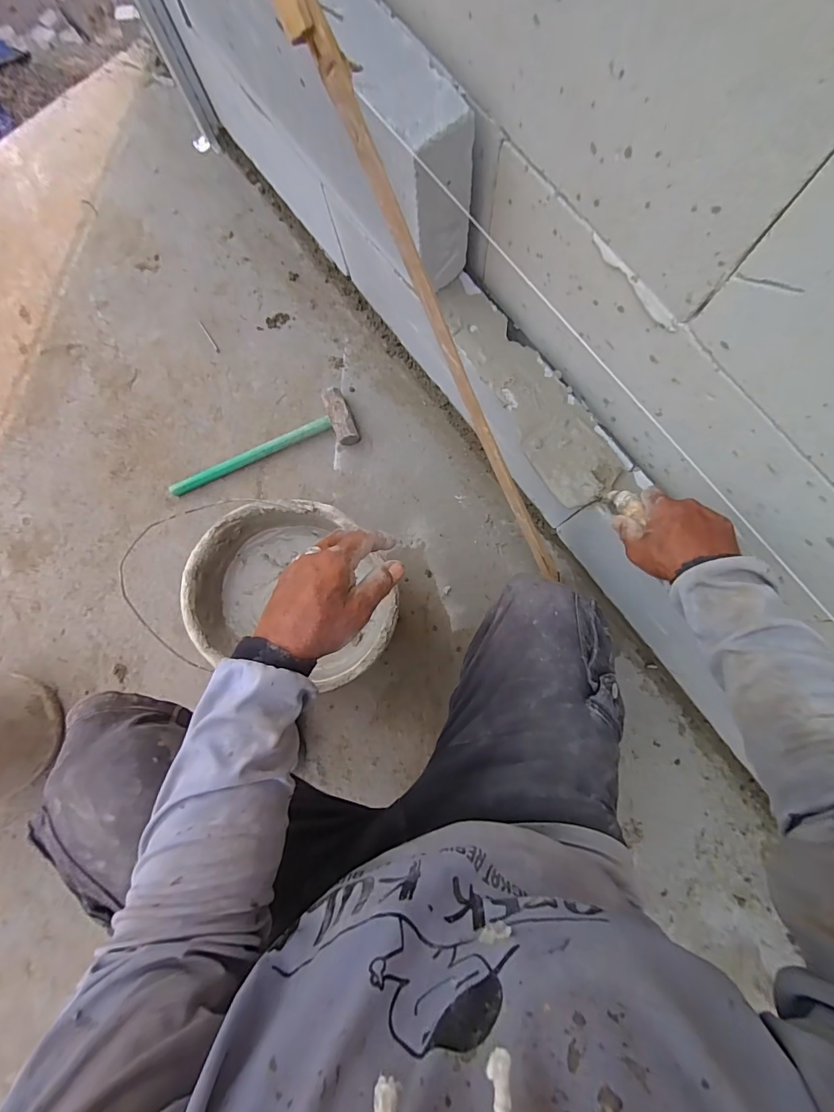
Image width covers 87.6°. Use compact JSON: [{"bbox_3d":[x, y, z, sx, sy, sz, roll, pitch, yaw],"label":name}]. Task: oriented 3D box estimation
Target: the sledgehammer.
[{"bbox_3d":[-0.285,-0.193,0.803,0.356,0.042,0.100,-22,81,1],"label":"sledgehammer"}]

